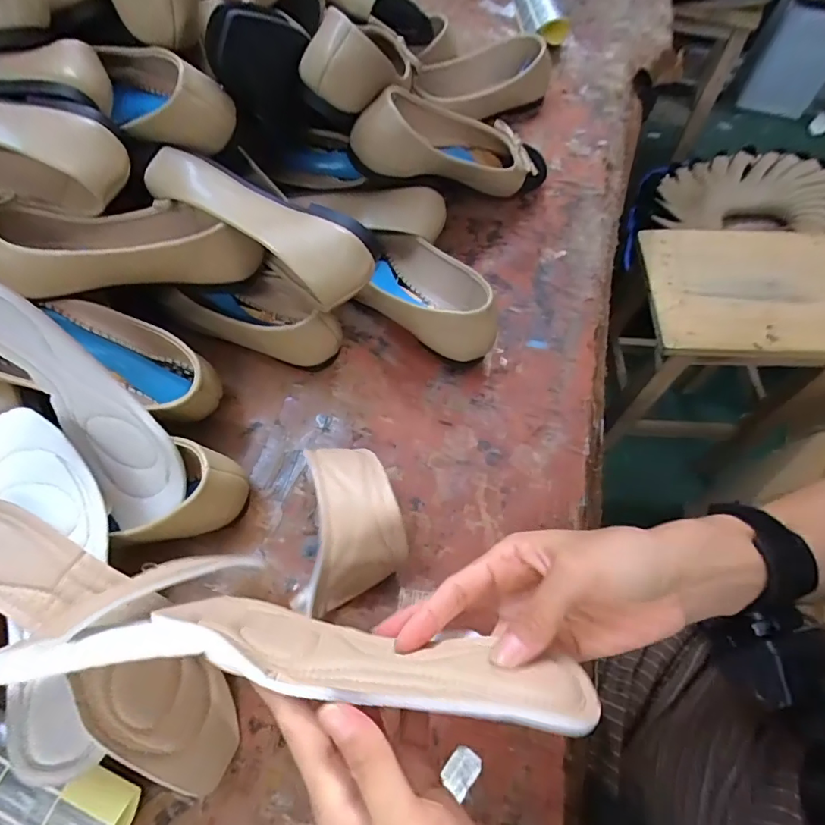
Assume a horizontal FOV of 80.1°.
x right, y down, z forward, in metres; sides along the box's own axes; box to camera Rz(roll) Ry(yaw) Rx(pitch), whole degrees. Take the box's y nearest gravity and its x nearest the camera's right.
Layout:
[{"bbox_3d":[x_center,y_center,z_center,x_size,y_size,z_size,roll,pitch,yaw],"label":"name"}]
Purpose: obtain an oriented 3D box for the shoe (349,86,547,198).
[{"bbox_3d":[0.049,-0.275,0.516,0.240,0.068,0.089,-15,62,-38],"label":"shoe"}]

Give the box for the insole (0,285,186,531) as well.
[{"bbox_3d":[-0.232,-0.008,0.343,0.066,0.211,0.053,-26,44,-13],"label":"insole"}]

